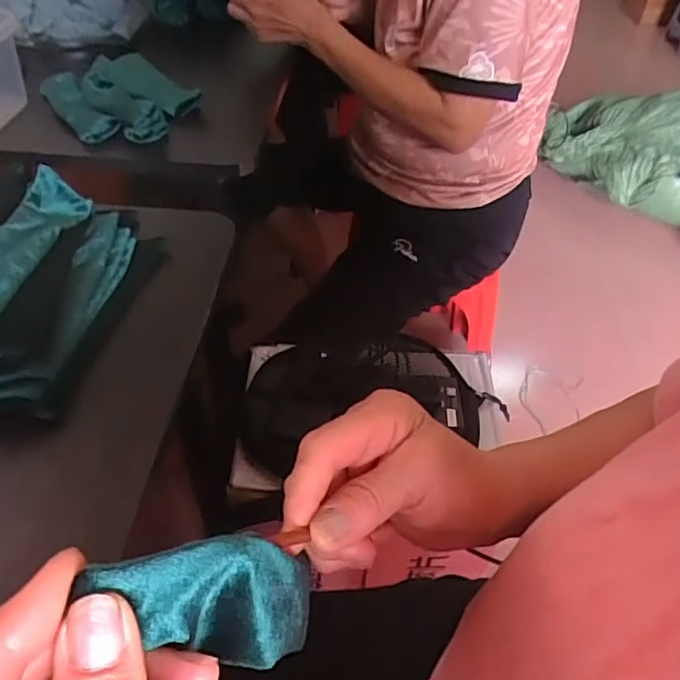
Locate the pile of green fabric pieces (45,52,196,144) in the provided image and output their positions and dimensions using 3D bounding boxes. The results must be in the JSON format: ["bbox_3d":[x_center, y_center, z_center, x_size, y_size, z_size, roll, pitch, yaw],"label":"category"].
[{"bbox_3d":[-0.245,-0.275,0.663,0.139,0.042,0.206,-21,49,-22],"label":"pile of green fabric pieces"}]

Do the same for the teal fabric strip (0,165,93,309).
[{"bbox_3d":[-0.221,-0.059,0.400,0.041,0.021,0.177,6,44,3],"label":"teal fabric strip"}]

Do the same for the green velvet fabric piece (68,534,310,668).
[{"bbox_3d":[-0.041,0.087,0.205,0.014,0.113,0.040,-10,58,28],"label":"green velvet fabric piece"}]

